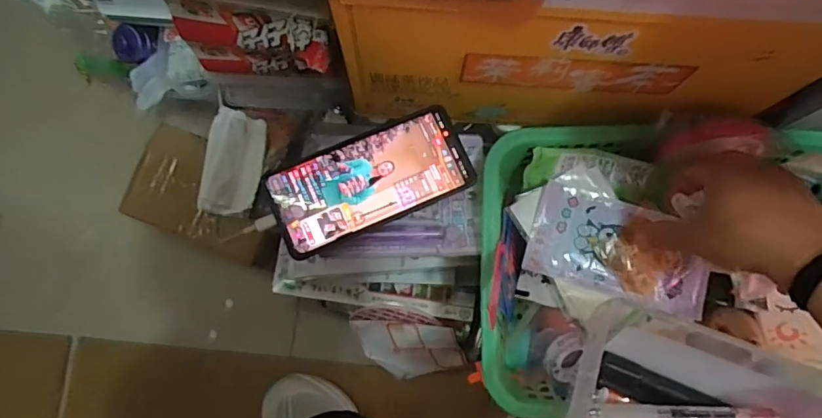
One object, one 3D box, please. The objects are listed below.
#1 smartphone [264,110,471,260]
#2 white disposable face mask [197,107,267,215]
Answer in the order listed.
[{"bbox_3d":[-0.034,-0.026,0.433,0.164,0.017,0.080,-24,80,-5],"label":"smartphone"},{"bbox_3d":[-0.156,-0.041,0.457,0.048,0.013,0.094,8,71,-21],"label":"white disposable face mask"}]

